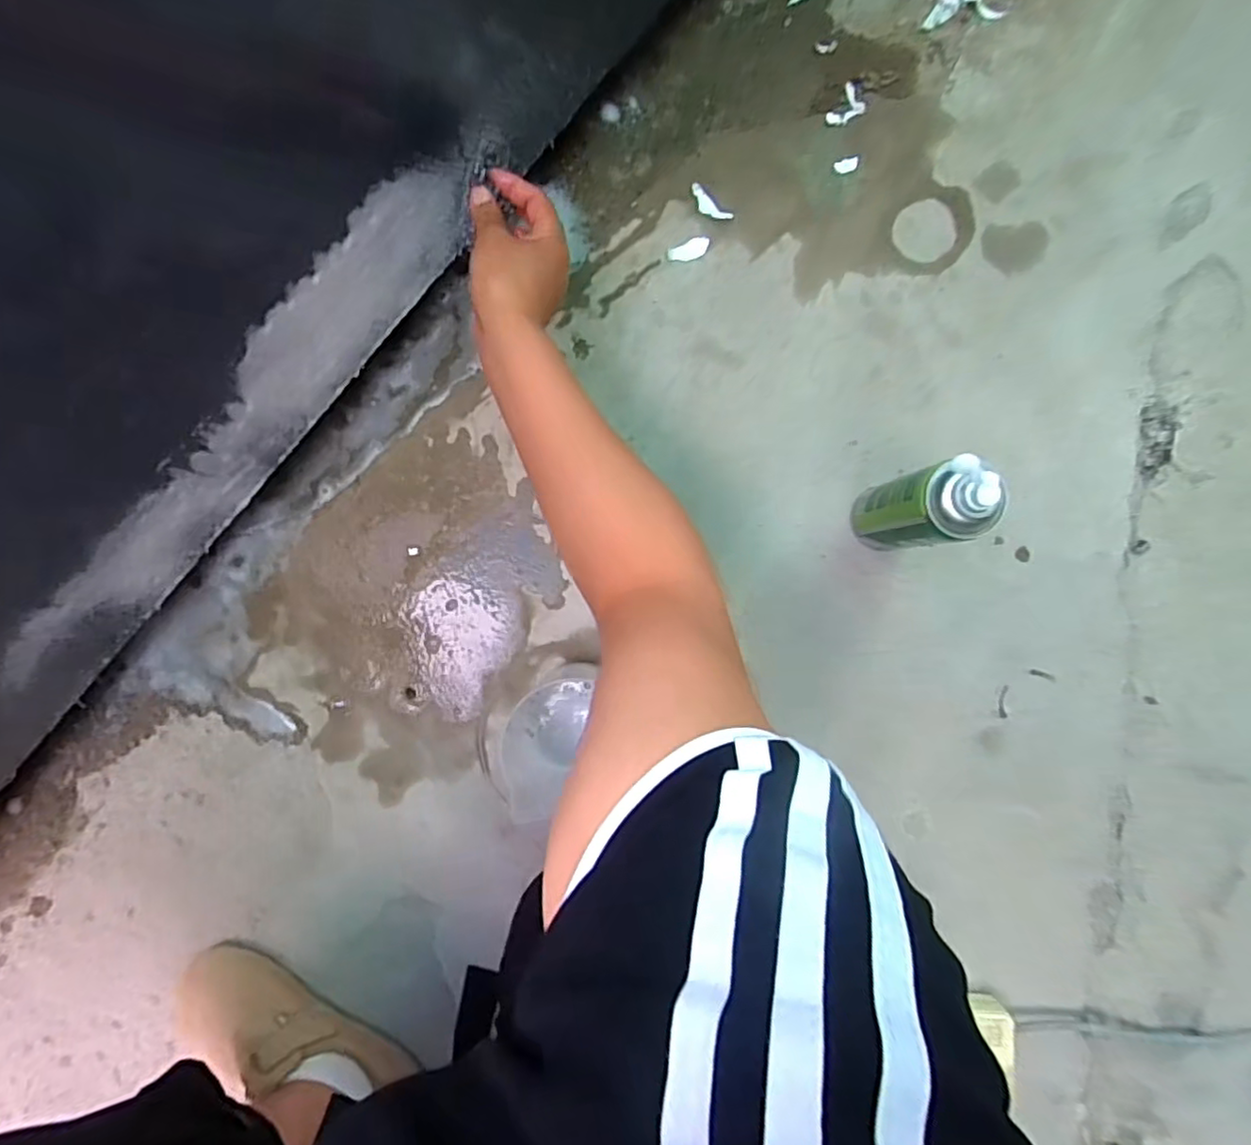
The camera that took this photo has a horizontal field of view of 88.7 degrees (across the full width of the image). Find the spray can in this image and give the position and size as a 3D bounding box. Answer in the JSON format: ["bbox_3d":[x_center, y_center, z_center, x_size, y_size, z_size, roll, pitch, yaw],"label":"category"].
[{"bbox_3d":[0.256,-0.055,0.561,0.055,0.183,0.064,-18,89,-2],"label":"spray can"}]

